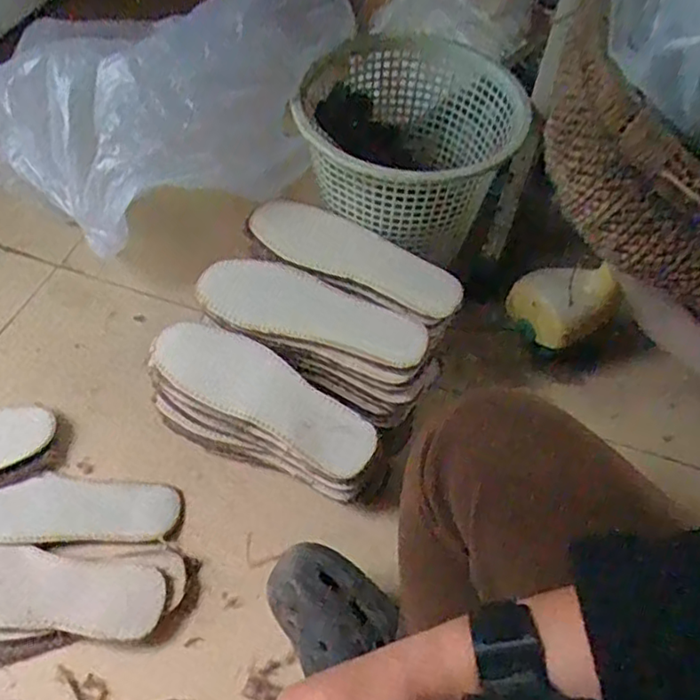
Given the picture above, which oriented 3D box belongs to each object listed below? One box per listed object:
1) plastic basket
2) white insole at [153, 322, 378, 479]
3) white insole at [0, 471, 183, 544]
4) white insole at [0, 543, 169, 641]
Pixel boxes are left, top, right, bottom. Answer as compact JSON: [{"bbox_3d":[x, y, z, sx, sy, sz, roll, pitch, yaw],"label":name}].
[{"bbox_3d":[0.060,-0.236,0.729,0.239,0.178,0.240,-4,55,-6],"label":"plastic basket"},{"bbox_3d":[-0.081,0.042,0.606,0.226,0.018,0.081,33,62,13],"label":"white insole"},{"bbox_3d":[-0.289,0.158,0.640,0.228,0.006,0.070,0,54,-4],"label":"white insole"},{"bbox_3d":[-0.297,0.218,0.588,0.246,0.004,0.076,7,54,1],"label":"white insole"}]

